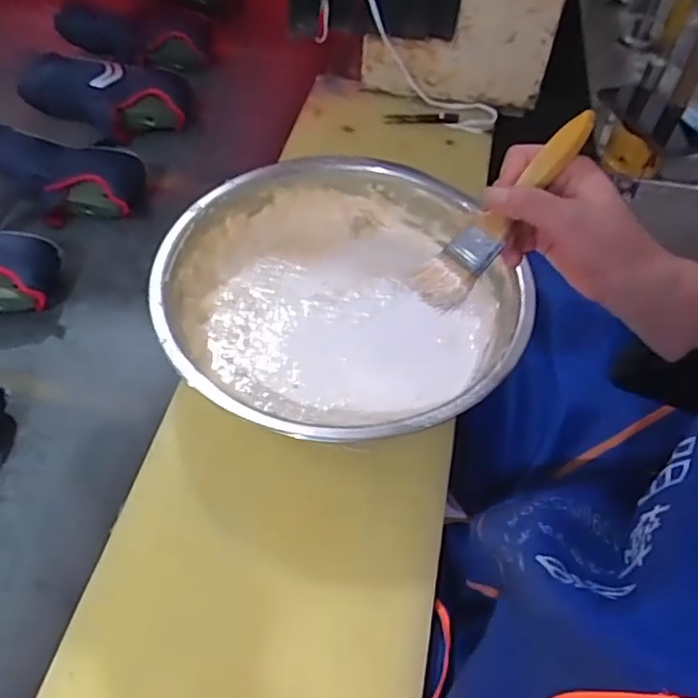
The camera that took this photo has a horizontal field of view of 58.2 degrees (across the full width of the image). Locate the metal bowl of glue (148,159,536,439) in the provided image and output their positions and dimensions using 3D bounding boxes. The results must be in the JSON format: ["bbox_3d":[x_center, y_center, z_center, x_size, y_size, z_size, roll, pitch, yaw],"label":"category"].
[{"bbox_3d":[-0.015,-0.043,0.599,0.309,0.088,0.326,2,52,-3],"label":"metal bowl of glue"}]

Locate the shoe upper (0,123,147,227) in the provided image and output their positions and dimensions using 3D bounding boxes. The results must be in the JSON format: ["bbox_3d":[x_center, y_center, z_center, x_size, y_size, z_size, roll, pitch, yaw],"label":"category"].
[{"bbox_3d":[-0.396,-0.220,0.814,0.239,0.072,0.106,7,52,1],"label":"shoe upper"}]

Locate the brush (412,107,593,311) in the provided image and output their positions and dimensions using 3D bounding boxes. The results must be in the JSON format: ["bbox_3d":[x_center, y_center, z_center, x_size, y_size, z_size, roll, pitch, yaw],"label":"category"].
[{"bbox_3d":[0.103,-0.091,0.414,0.155,0.012,0.034,-50,64,9],"label":"brush"}]

